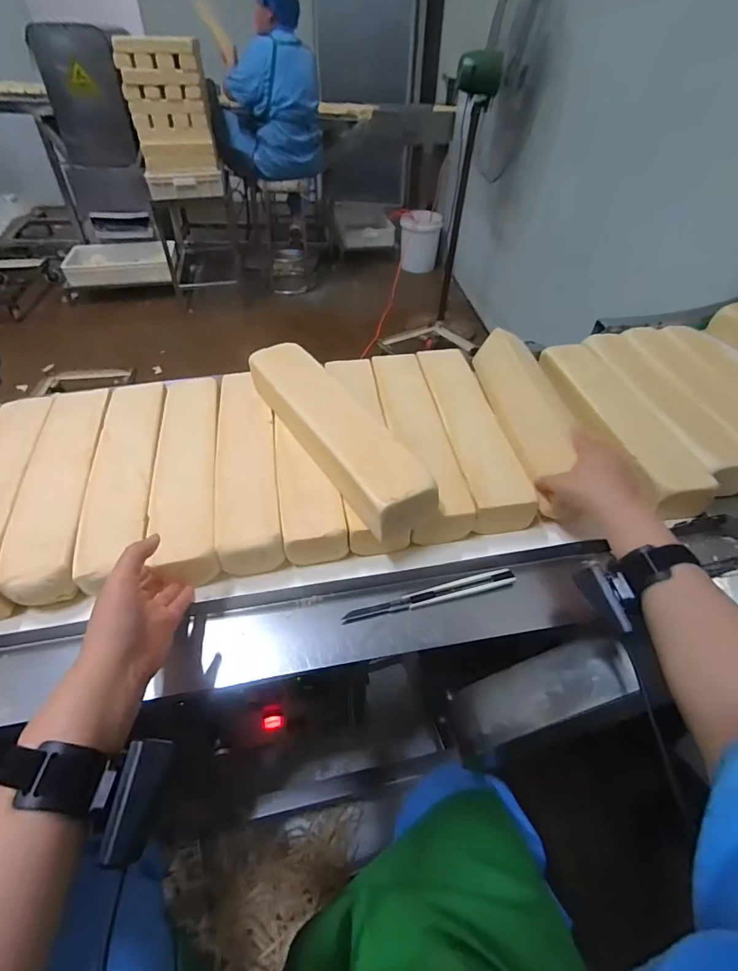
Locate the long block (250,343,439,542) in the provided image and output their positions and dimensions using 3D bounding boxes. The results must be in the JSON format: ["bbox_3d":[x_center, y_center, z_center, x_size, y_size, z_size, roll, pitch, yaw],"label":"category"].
[{"bbox_3d":[-0.046,-0.072,0.586,0.077,0.064,0.344,-25,51,-22],"label":"long block"}]

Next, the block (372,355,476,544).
[{"bbox_3d":[0.066,-0.075,0.665,0.081,0.052,0.352,-6,46,-6],"label":"block"}]

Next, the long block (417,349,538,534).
[{"bbox_3d":[0.144,-0.087,0.671,0.080,0.050,0.354,-6,46,-6],"label":"long block"}]

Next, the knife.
[{"bbox_3d":[0.068,0.121,0.502,0.193,0.014,0.017,-11,47,-11],"label":"knife"}]

